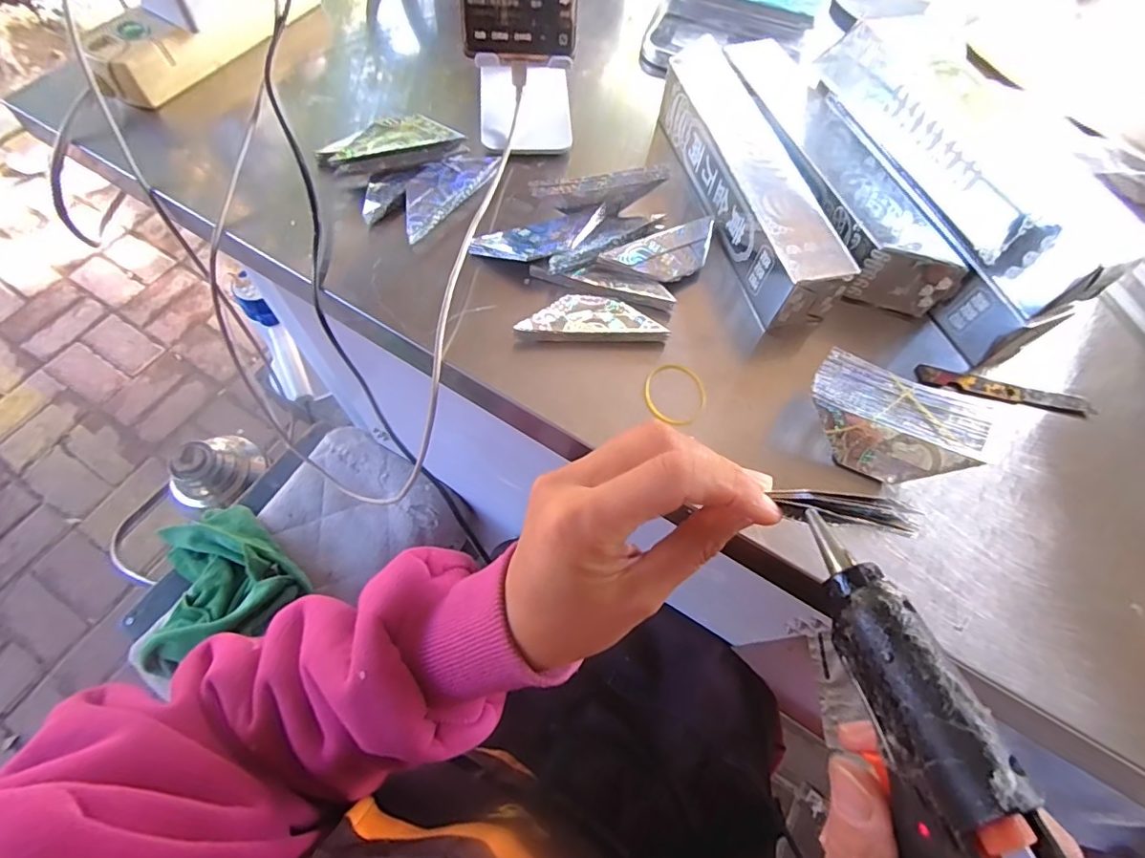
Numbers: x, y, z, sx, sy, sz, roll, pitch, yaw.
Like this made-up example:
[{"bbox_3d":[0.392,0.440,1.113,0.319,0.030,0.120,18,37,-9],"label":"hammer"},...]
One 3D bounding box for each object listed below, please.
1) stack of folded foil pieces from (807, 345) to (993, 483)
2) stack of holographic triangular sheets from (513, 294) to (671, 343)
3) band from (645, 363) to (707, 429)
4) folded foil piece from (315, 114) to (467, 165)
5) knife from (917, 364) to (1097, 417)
[{"bbox_3d":[0.168,-0.003,0.283,0.088,0.027,0.051,25,67,8],"label":"stack of folded foil pieces"},{"bbox_3d":[0.011,-0.067,0.315,0.085,0.010,0.032,0,66,-4],"label":"stack of holographic triangular sheets"},{"bbox_3d":[0.058,-0.020,0.302,0.034,0.004,0.038,3,72,-3],"label":"band"},{"bbox_3d":[-0.122,-0.189,0.354,0.091,0.017,0.029,-17,68,-11],"label":"folded foil piece"},{"bbox_3d":[0.258,-0.023,0.320,0.099,0.006,0.013,12,66,2],"label":"knife"}]

